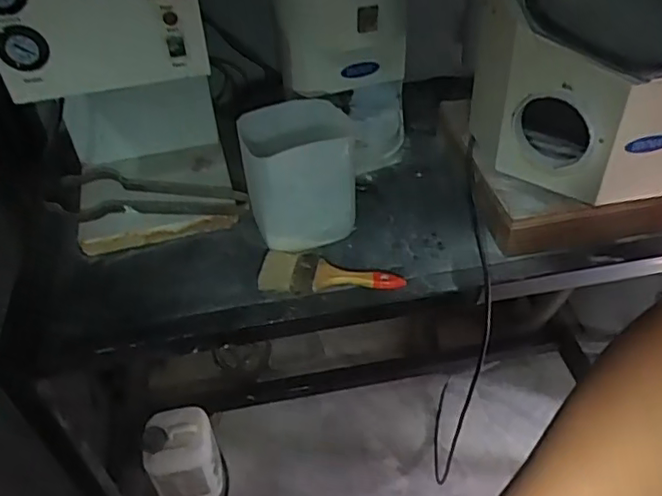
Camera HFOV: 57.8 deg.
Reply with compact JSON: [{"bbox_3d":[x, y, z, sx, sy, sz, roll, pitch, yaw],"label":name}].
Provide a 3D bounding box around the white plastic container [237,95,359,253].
[{"bbox_3d":[-0.044,-0.099,0.883,0.152,0.181,0.123,-10,43,-8],"label":"white plastic container"}]

